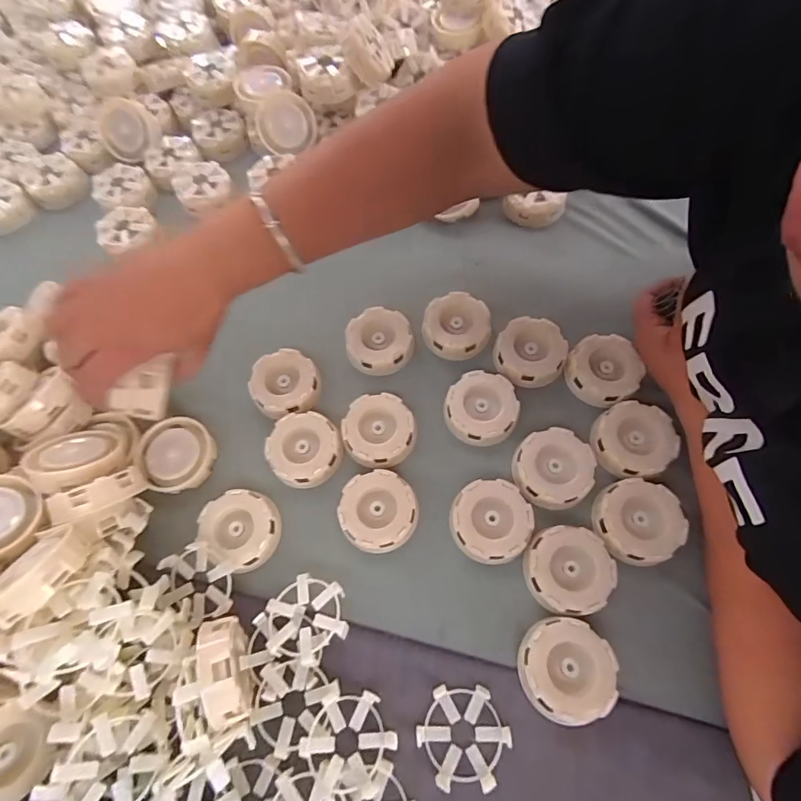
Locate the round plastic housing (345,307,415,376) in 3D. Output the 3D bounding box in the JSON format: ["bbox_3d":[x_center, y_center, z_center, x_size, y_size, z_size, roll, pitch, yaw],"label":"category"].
[{"bbox_3d":[-0.020,-0.056,0.438,0.060,0.022,0.059,-1,67,3],"label":"round plastic housing"}]

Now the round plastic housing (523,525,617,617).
[{"bbox_3d":[0.123,0.125,0.341,0.059,0.025,0.058,-1,67,3],"label":"round plastic housing"}]

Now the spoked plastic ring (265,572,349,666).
[{"bbox_3d":[-0.068,0.155,0.332,0.056,0.008,0.057,-6,51,7],"label":"spoked plastic ring"}]

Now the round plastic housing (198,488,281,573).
[{"bbox_3d":[-0.127,0.102,0.371,0.056,0.020,0.061,-1,67,3],"label":"round plastic housing"}]

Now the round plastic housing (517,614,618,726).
[{"bbox_3d":[0.112,0.181,0.313,0.059,0.025,0.060,-1,67,3],"label":"round plastic housing"}]

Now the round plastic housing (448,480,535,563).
[{"bbox_3d":[0.070,0.095,0.362,0.059,0.029,0.061,-1,67,3],"label":"round plastic housing"}]

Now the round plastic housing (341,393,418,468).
[{"bbox_3d":[-0.019,0.025,0.396,0.060,0.018,0.061,-1,67,3],"label":"round plastic housing"}]

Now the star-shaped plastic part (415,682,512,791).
[{"bbox_3d":[0.042,0.221,0.305,0.059,0.013,0.054,-3,67,3],"label":"star-shaped plastic part"}]

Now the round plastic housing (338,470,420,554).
[{"bbox_3d":[-0.018,0.089,0.371,0.059,0.020,0.060,-1,67,3],"label":"round plastic housing"}]

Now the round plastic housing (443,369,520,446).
[{"bbox_3d":[0.069,0.007,0.401,0.059,0.025,0.059,-1,67,3],"label":"round plastic housing"}]

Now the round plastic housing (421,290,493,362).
[{"bbox_3d":[0.052,-0.070,0.436,0.058,0.027,0.059,-1,67,3],"label":"round plastic housing"}]

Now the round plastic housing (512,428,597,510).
[{"bbox_3d":[0.121,0.055,0.373,0.060,0.023,0.060,-1,67,3],"label":"round plastic housing"}]

